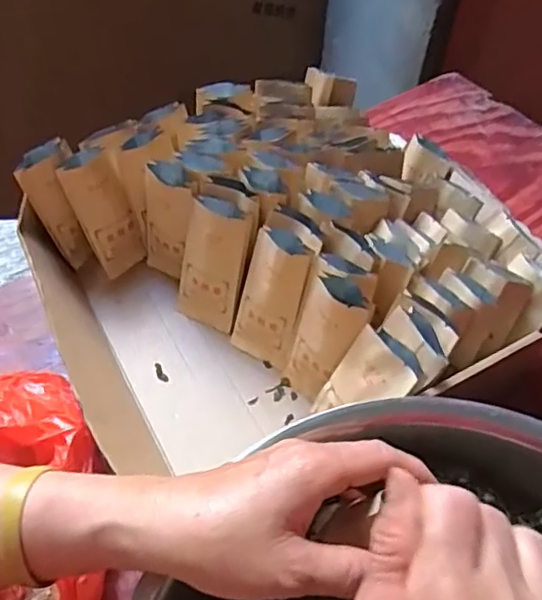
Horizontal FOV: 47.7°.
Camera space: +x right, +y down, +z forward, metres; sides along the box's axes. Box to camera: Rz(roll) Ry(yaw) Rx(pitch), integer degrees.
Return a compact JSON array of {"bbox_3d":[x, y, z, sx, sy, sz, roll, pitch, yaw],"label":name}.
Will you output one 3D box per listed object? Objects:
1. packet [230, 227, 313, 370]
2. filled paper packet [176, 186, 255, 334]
[{"bbox_3d":[0.002,0.001,0.477,0.049,0.107,0.021,24,34,15],"label":"packet"},{"bbox_3d":[-0.044,-0.029,0.489,0.053,0.115,0.019,26,33,16],"label":"filled paper packet"}]

